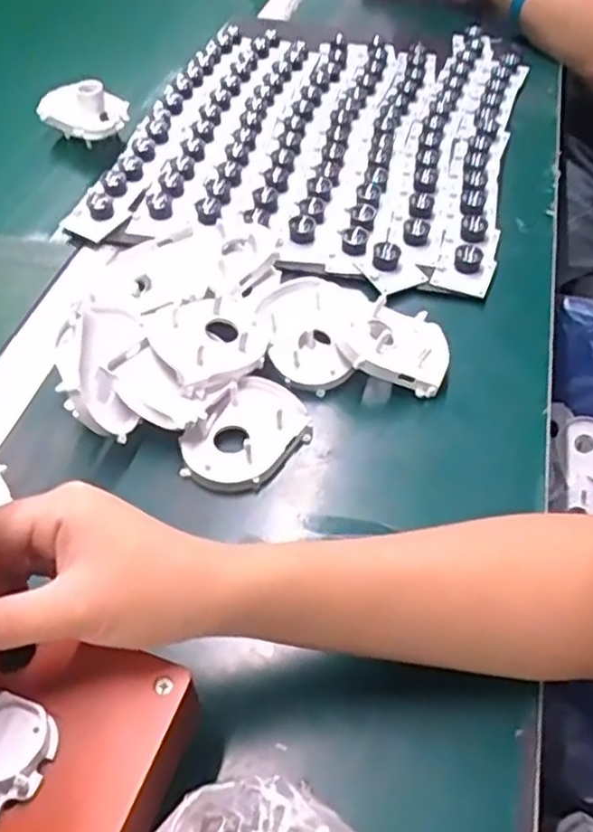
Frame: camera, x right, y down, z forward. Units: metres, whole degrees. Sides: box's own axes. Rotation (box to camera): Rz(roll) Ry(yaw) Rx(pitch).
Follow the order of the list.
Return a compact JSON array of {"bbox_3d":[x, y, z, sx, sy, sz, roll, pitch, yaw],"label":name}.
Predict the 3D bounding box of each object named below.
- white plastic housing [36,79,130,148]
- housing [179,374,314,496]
[{"bbox_3d":[-0.205,-0.290,0.673,0.085,0.033,0.063,-4,49,-4],"label":"white plastic housing"},{"bbox_3d":[-0.033,0.011,0.463,0.060,0.018,0.085,31,55,23],"label":"housing"}]

